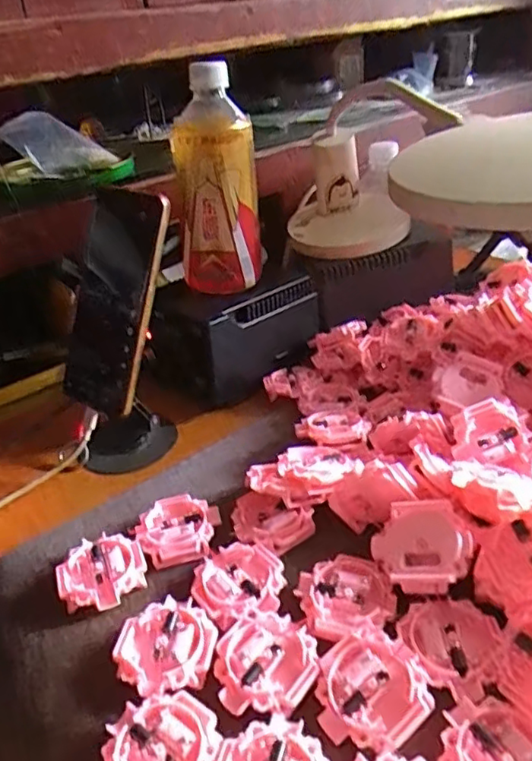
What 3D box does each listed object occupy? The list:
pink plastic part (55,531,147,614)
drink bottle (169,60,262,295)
[{"bbox_3d":[-0.102,0.119,0.369,0.051,0.014,0.047,-18,38,-20],"label":"pink plastic part"},{"bbox_3d":[-0.044,-0.167,0.513,0.070,0.173,0.065,-7,32,-2],"label":"drink bottle"}]

